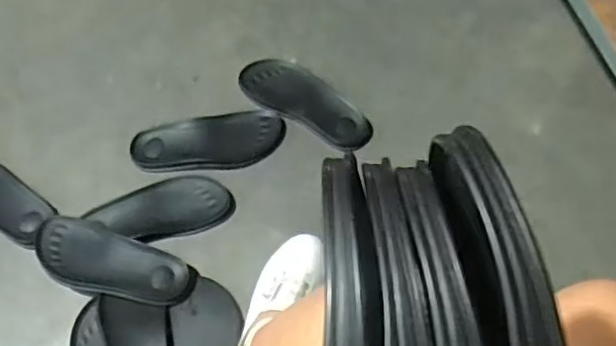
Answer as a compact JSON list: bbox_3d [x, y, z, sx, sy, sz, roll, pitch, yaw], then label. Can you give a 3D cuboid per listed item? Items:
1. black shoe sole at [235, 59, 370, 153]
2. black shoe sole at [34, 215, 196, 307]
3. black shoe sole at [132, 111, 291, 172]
[{"bbox_3d":[-0.005,-0.116,1.014,0.232,0.029,0.090,31,68,17],"label":"black shoe sole"},{"bbox_3d":[-0.270,0.129,0.884,0.231,0.024,0.092,15,64,10],"label":"black shoe sole"},{"bbox_3d":[-0.156,-0.052,0.992,0.233,0.026,0.093,-3,62,1],"label":"black shoe sole"}]

